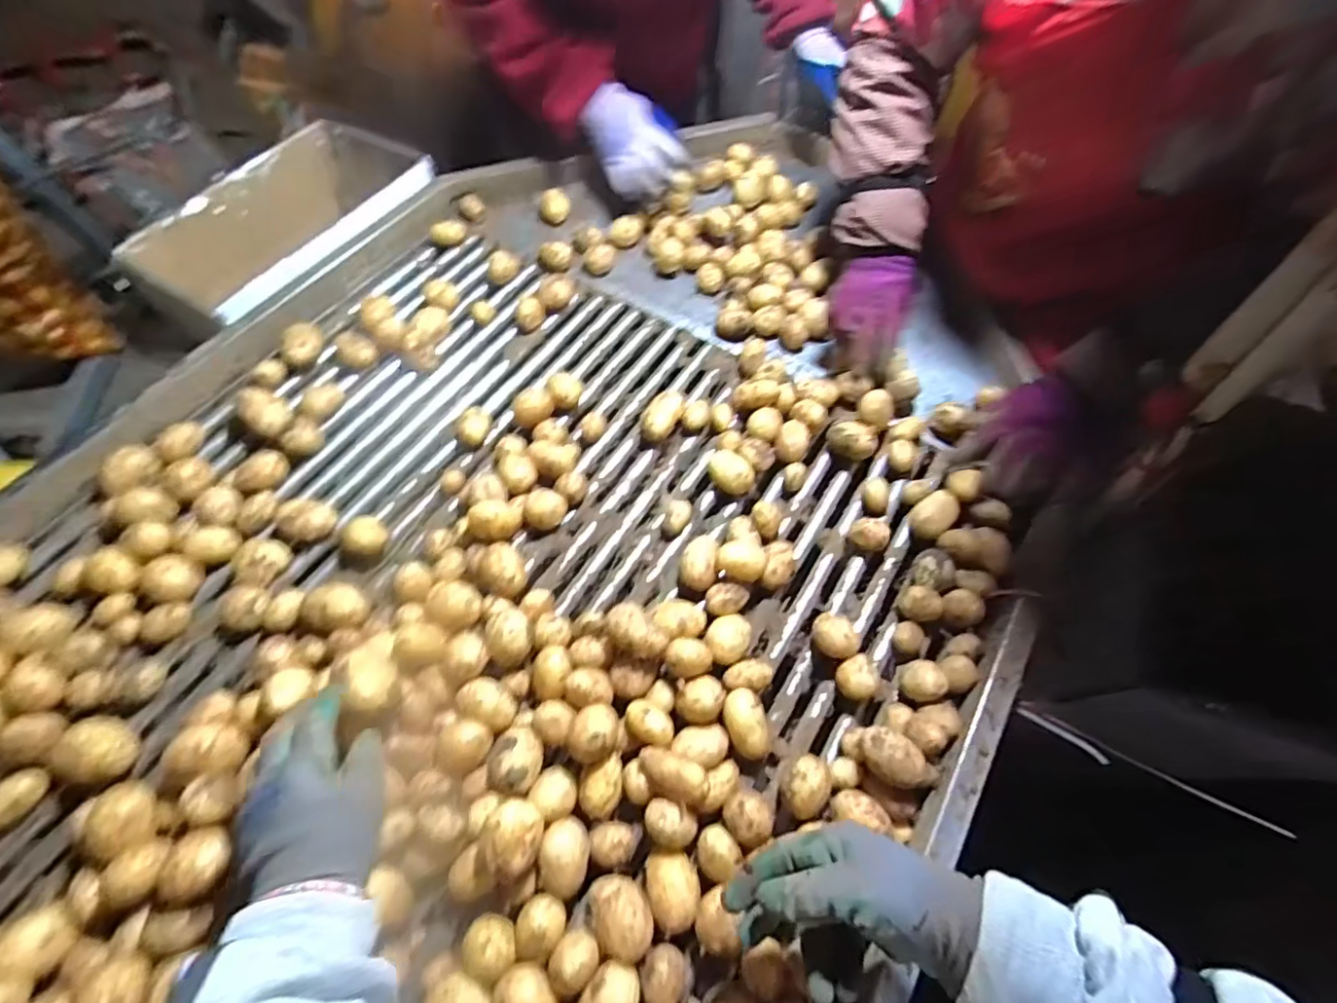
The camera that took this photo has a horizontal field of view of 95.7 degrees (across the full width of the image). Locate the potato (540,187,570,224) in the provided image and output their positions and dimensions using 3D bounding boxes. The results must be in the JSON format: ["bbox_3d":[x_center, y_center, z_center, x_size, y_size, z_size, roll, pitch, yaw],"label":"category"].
[{"bbox_3d":[-0.178,-0.464,0.950,0.048,0.040,0.039,-21,64,-8],"label":"potato"}]

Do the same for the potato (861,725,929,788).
[{"bbox_3d":[0.197,0.225,0.529,0.058,0.031,0.037,27,68,15],"label":"potato"}]

